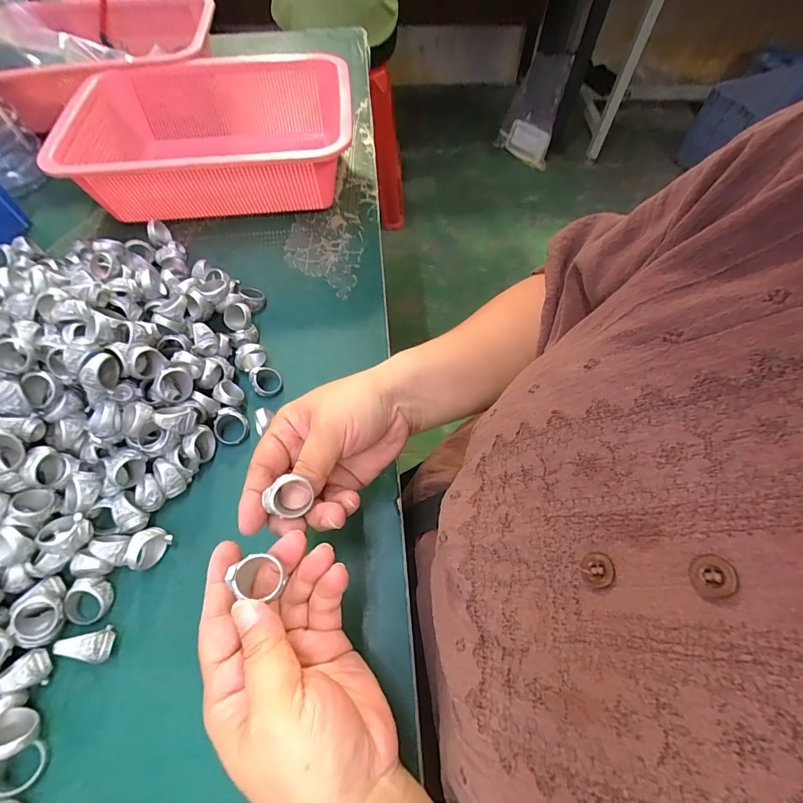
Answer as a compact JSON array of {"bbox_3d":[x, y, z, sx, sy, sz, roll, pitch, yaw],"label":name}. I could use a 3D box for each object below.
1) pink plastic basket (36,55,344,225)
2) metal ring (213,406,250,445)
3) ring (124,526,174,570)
[{"bbox_3d":[-0.205,-0.299,0.472,0.292,0.088,0.223,-7,60,-4],"label":"pink plastic basket"},{"bbox_3d":[-0.139,0.020,0.334,0.027,0.014,0.028,25,79,-22],"label":"metal ring"},{"bbox_3d":[-0.176,0.101,0.283,0.018,0.018,0.028,27,63,15],"label":"ring"}]

